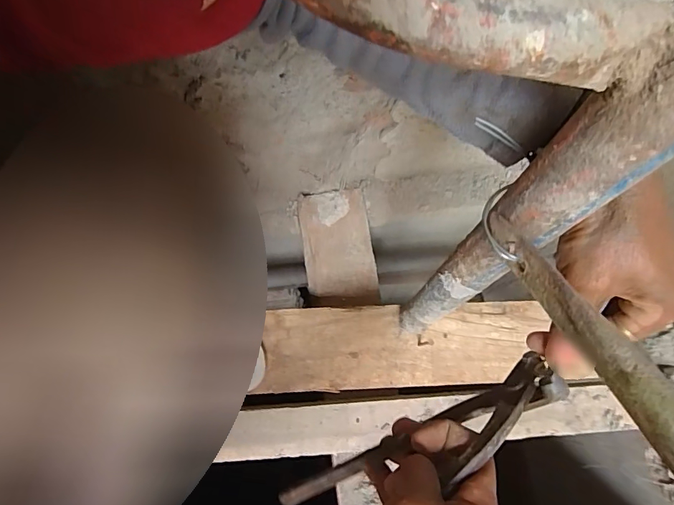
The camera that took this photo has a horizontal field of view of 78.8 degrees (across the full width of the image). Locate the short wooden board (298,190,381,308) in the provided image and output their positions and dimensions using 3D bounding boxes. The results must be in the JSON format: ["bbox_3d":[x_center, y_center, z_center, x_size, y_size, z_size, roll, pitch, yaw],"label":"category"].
[{"bbox_3d":[0.002,-0.007,0.669,0.114,0.023,0.188,-5,73,-2],"label":"short wooden board"}]

